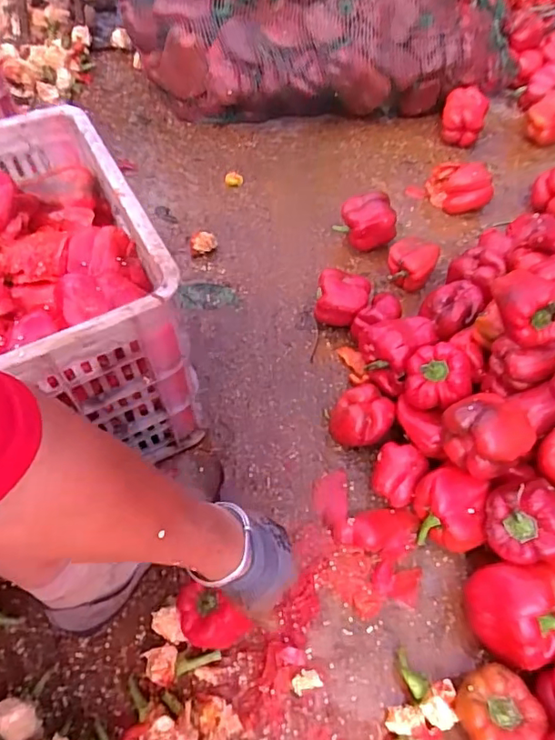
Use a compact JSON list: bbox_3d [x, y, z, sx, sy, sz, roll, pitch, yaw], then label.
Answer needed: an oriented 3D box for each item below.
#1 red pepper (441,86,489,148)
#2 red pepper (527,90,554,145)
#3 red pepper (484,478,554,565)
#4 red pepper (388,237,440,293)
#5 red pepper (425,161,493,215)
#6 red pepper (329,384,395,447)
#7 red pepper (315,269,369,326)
[{"bbox_3d":[0.375,-0.511,1.098,0.083,0.087,0.103,16,57,10],"label":"red pepper"},{"bbox_3d":[0.555,-0.504,1.096,0.081,0.085,0.109,38,64,23],"label":"red pepper"},{"bbox_3d":[0.261,0.157,0.566,0.077,0.061,0.084,-30,61,-19],"label":"red pepper"},{"bbox_3d":[0.215,-0.168,0.874,0.071,0.067,0.082,20,58,13],"label":"red pepper"},{"bbox_3d":[0.330,-0.333,0.989,0.103,0.073,0.084,1,56,1],"label":"red pepper"},{"bbox_3d":[0.110,0.064,0.718,0.075,0.058,0.083,39,64,23],"label":"red pepper"},{"bbox_3d":[0.096,-0.103,0.826,0.079,0.074,0.080,10,56,6],"label":"red pepper"}]

